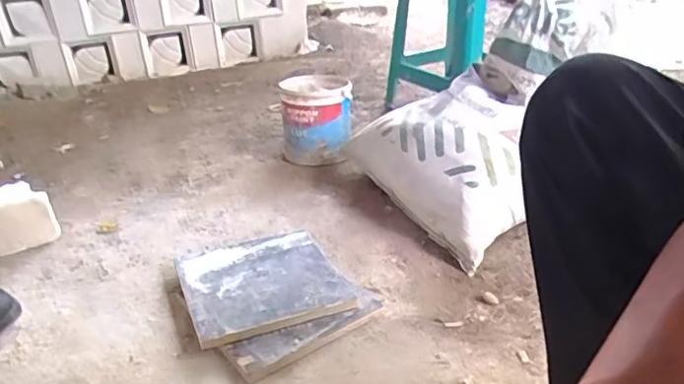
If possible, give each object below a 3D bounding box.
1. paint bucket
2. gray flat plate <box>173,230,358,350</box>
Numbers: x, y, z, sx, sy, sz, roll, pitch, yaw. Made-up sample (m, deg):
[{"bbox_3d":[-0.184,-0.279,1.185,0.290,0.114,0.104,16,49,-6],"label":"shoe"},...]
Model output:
[{"bbox_3d":[-0.065,-0.184,1.454,0.172,0.203,0.189,0,28,0],"label":"paint bucket"},{"bbox_3d":[-0.134,0.146,0.952,0.257,0.014,0.259,-8,28,-22],"label":"gray flat plate"}]

